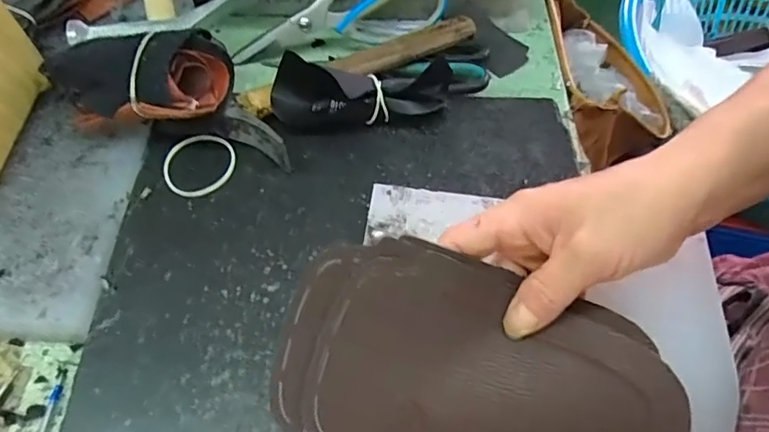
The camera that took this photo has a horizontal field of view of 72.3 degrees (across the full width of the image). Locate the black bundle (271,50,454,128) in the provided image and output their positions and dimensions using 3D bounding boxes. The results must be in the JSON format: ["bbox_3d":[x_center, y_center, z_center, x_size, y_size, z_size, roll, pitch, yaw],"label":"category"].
[{"bbox_3d":[-0.015,-0.090,0.374,0.129,0.041,0.040,-4,58,-6],"label":"black bundle"}]

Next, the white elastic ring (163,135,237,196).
[{"bbox_3d":[-0.126,-0.035,0.359,0.046,0.004,0.049,1,58,-1],"label":"white elastic ring"}]

